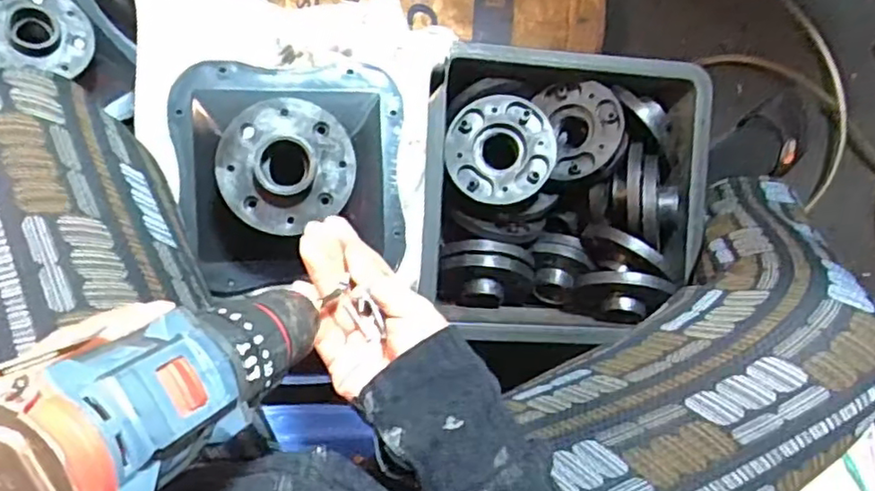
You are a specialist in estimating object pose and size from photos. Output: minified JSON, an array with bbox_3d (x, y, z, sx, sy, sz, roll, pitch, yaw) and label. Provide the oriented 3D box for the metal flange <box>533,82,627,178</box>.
[{"bbox_3d":[0.137,-0.106,0.610,0.074,0.037,0.094,-21,69,20],"label":"metal flange"}]

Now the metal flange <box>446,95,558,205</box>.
[{"bbox_3d":[0.058,-0.084,0.595,0.095,0.036,0.095,-1,84,6],"label":"metal flange"}]

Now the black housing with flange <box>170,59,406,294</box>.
[{"bbox_3d":[-0.112,-0.062,0.503,0.175,0.090,0.168,-2,93,-9],"label":"black housing with flange"}]

